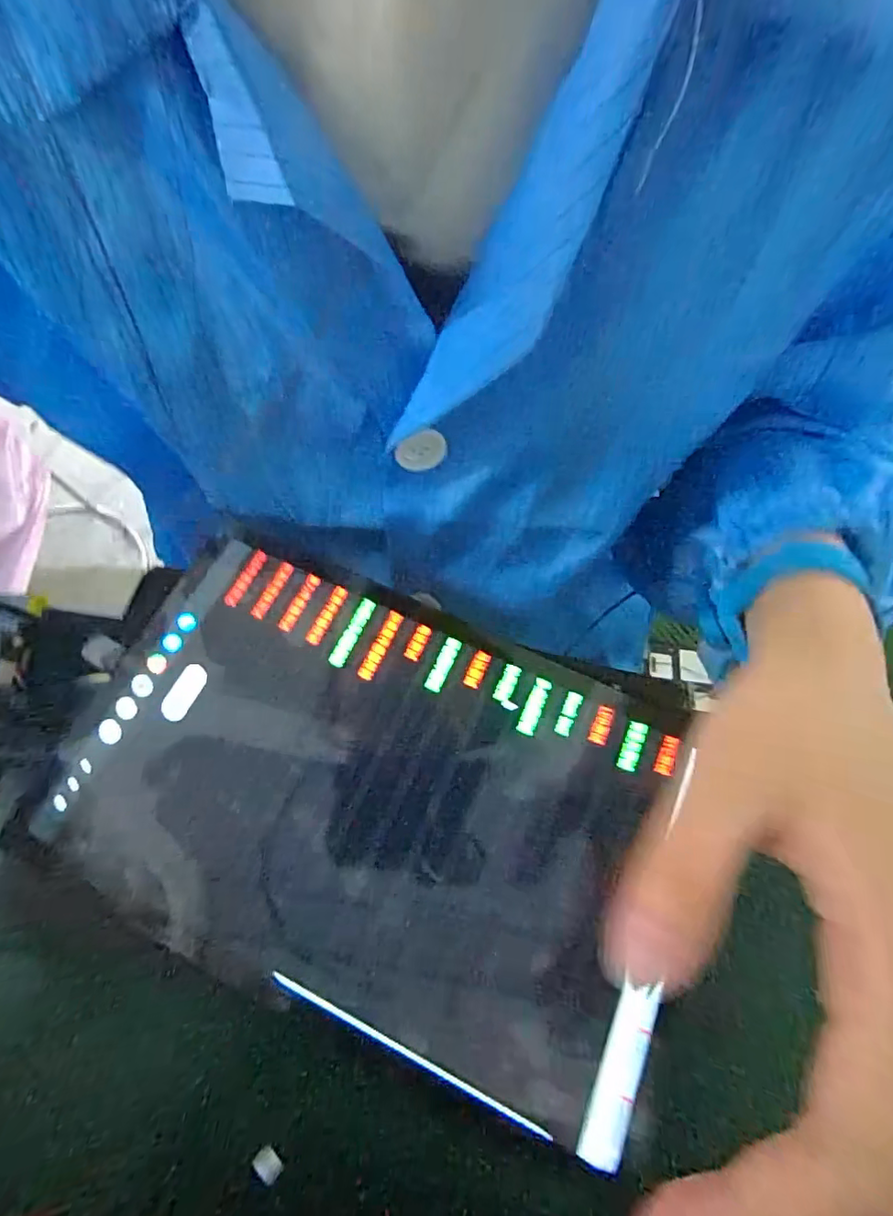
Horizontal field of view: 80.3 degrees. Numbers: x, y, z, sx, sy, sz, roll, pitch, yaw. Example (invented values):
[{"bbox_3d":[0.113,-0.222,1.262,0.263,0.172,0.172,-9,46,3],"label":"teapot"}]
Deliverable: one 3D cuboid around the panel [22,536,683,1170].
[{"bbox_3d":[-0.027,0.069,0.201,0.220,0.008,0.142,22,71,7],"label":"panel"}]

